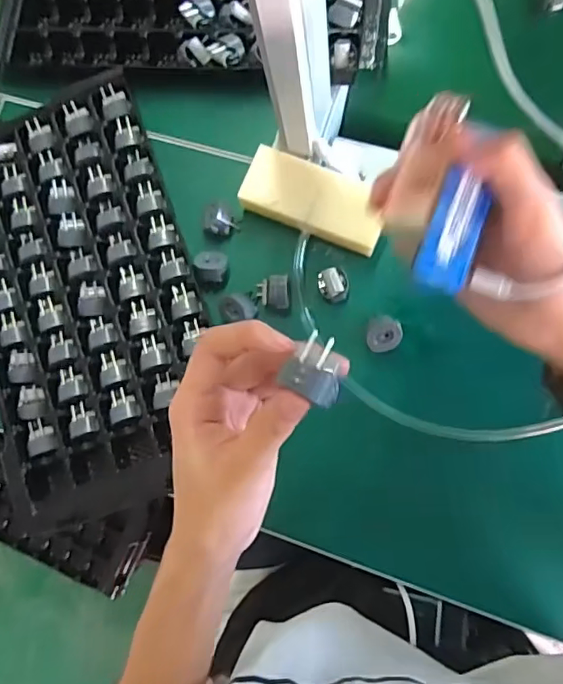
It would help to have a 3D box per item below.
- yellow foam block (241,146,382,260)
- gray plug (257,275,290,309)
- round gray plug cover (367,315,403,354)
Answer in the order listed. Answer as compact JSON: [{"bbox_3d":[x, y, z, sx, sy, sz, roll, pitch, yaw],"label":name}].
[{"bbox_3d":[0.028,-0.116,0.442,0.116,0.028,0.054,22,85,8],"label":"yellow foam block"},{"bbox_3d":[-0.007,-0.041,0.441,0.026,0.014,0.027,-2,82,5],"label":"gray plug"},{"bbox_3d":[0.083,-0.006,0.432,0.028,0.020,0.028,-1,82,6],"label":"round gray plug cover"}]

